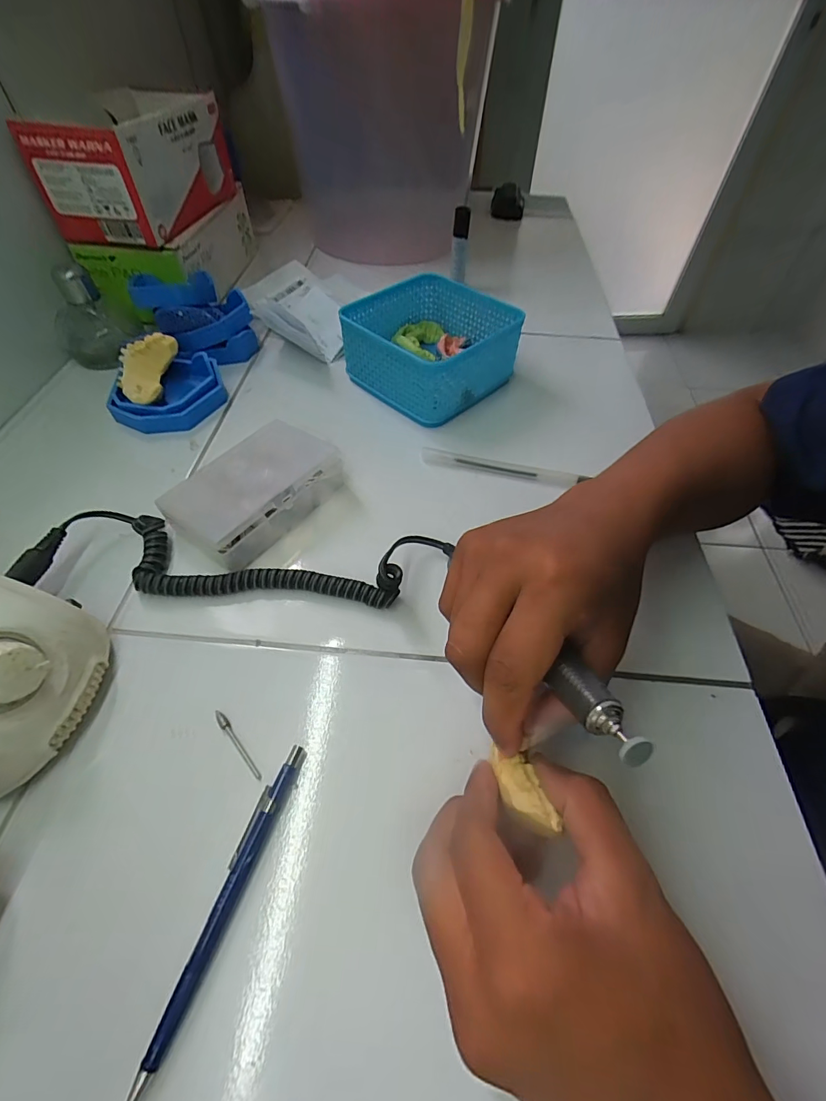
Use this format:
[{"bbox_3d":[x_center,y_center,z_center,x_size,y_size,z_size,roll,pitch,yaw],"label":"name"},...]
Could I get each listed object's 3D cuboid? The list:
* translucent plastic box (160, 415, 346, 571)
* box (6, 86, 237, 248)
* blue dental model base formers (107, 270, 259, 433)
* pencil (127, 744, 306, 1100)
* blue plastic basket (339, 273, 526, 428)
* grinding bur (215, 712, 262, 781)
[{"bbox_3d":[-0.113,-0.048,0.332,0.071,0.034,0.123,30,59,20],"label":"translucent plastic box"},{"bbox_3d":[-0.281,-0.402,0.456,0.118,0.083,0.196,4,54,3],"label":"box"},{"bbox_3d":[-0.218,-0.196,0.422,0.107,0.060,0.180,-1,54,-1],"label":"blue dental model base formers"},{"bbox_3d":[-0.085,0.157,0.200,0.012,0.008,0.134,17,56,12],"label":"pencil"},{"bbox_3d":[0.018,-0.197,0.429,0.131,0.065,0.132,-38,62,-24],"label":"blue plastic basket"},{"bbox_3d":[-0.096,0.105,0.241,0.005,0.004,0.045,-34,62,-24],"label":"grinding bur"}]

